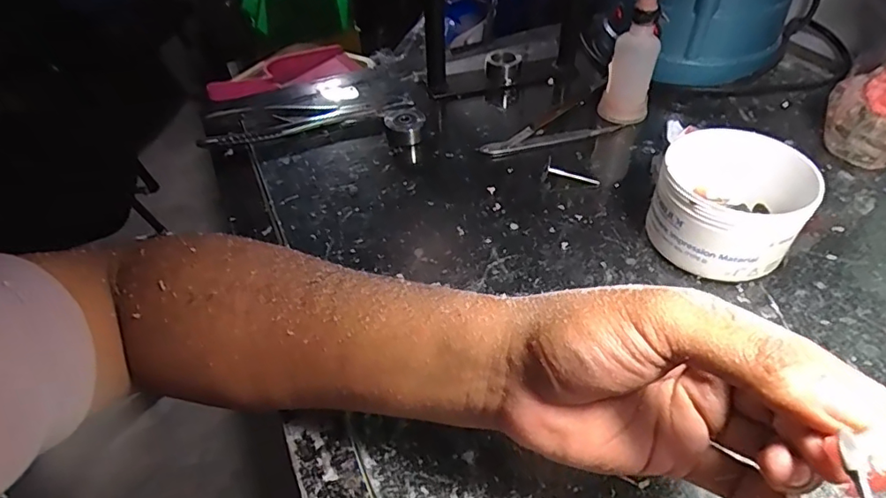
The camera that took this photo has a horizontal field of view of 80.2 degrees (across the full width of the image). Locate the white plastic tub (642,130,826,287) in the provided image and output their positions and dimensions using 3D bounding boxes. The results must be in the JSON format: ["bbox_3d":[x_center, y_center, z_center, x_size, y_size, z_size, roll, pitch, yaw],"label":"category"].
[{"bbox_3d":[0.188,-0.027,0.348,0.081,0.069,0.085,-2,45,2],"label":"white plastic tub"}]

